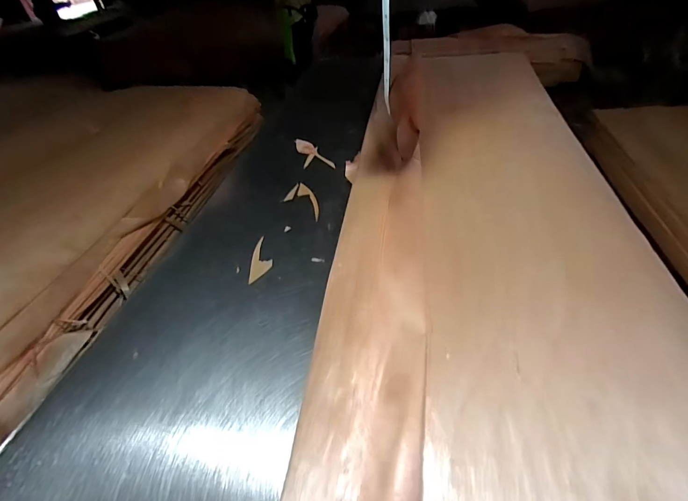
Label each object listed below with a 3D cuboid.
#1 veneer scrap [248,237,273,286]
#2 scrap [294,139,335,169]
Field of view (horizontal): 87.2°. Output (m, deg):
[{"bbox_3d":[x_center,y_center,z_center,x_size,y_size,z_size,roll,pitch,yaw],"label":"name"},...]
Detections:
[{"bbox_3d":[-0.209,0.020,0.926,0.052,0.004,0.161,-2,43,-4],"label":"veneer scrap"},{"bbox_3d":[-0.129,-0.359,1.352,0.092,0.006,0.294,-21,42,-13],"label":"scrap"}]

